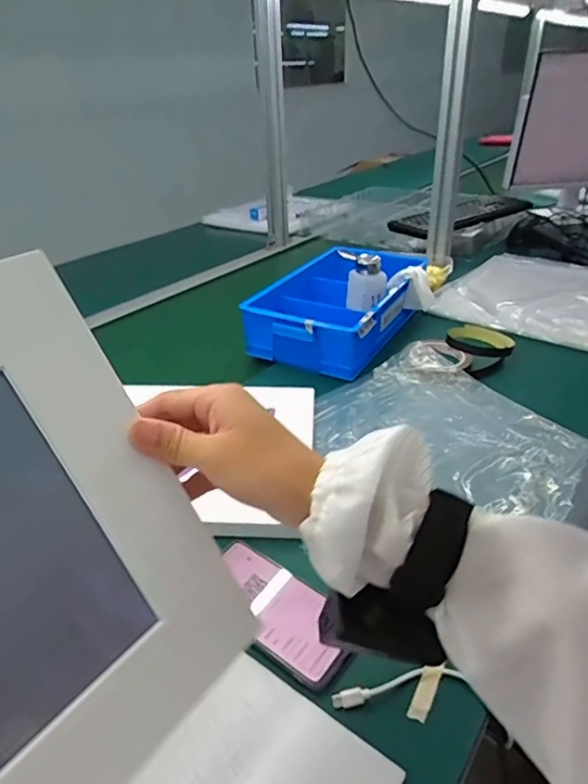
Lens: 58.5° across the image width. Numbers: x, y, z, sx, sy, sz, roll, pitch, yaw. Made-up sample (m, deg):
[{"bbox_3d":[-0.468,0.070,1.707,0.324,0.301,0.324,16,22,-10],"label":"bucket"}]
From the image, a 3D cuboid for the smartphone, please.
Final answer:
[{"bbox_3d":[-0.017,0.179,0.444,0.149,0.009,0.065,25,40,36],"label":"smartphone"}]

